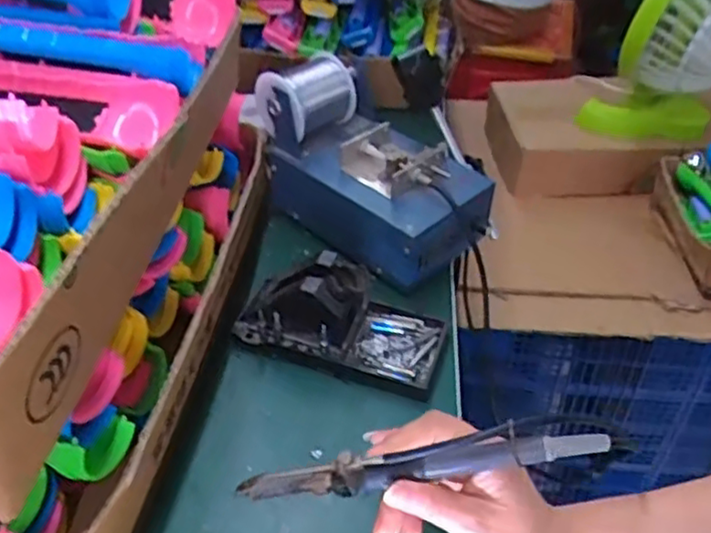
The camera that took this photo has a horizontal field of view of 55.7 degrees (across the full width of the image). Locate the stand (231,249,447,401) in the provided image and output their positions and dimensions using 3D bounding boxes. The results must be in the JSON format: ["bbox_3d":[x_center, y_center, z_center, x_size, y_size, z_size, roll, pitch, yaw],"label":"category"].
[{"bbox_3d":[-0.011,0.037,0.519,0.157,0.075,0.074,13,42,11],"label":"stand"}]

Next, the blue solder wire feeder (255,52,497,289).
[{"bbox_3d":[0.014,-0.096,0.605,0.216,0.130,0.109,34,49,30],"label":"blue solder wire feeder"}]

